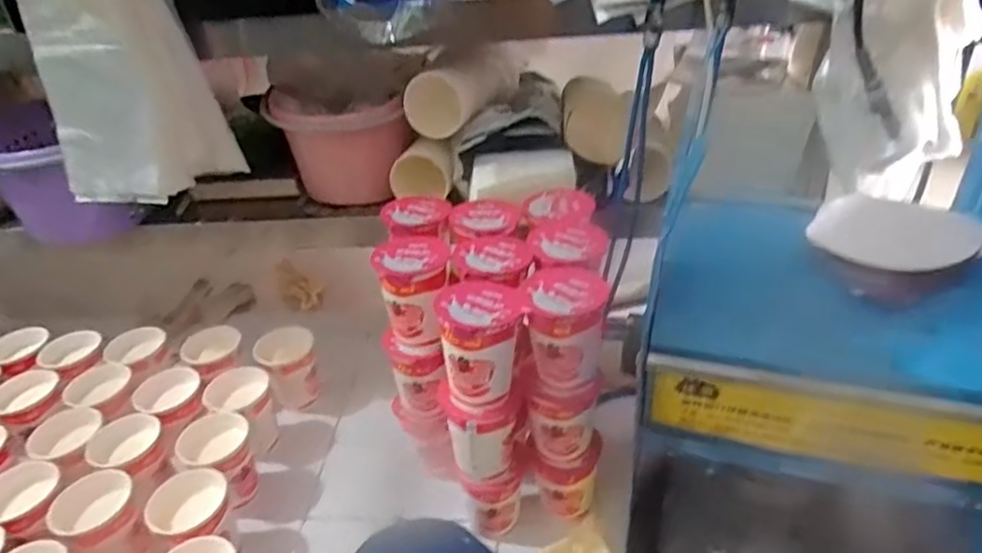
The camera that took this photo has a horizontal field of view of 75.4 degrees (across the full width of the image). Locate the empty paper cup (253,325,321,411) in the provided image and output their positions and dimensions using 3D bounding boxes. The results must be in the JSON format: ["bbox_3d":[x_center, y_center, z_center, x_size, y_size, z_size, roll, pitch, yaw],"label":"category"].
[{"bbox_3d":[-0.239,0.120,0.768,0.067,0.091,0.072,-18,36,-20],"label":"empty paper cup"}]

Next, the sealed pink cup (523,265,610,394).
[{"bbox_3d":[0.063,0.040,0.519,0.068,0.081,0.072,2,34,8],"label":"sealed pink cup"}]

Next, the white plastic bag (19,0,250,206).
[{"bbox_3d":[-0.350,-0.206,0.599,0.153,0.262,0.103,-21,37,-24],"label":"white plastic bag"}]

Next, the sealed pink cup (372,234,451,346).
[{"bbox_3d":[-0.068,0.010,0.583,0.065,0.081,0.078,-4,33,0],"label":"sealed pink cup"}]

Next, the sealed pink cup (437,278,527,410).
[{"bbox_3d":[-0.007,0.051,0.517,0.066,0.085,0.074,-6,33,-3],"label":"sealed pink cup"}]

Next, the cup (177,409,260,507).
[{"bbox_3d":[-0.273,0.186,0.640,0.068,0.071,0.065,-3,33,2],"label":"cup"}]

